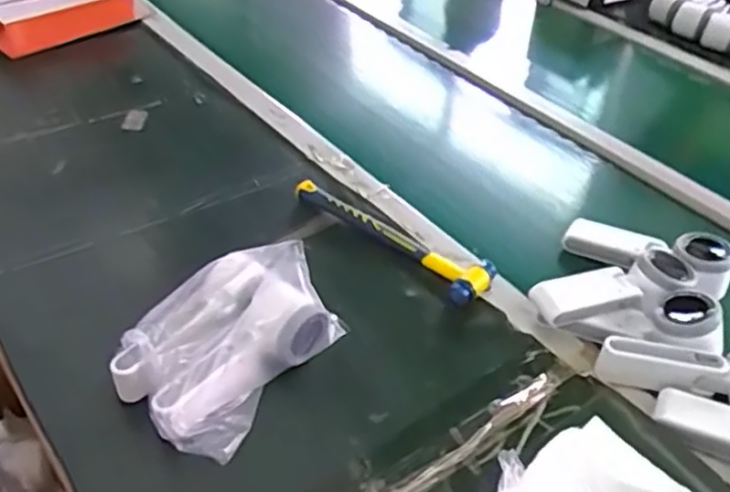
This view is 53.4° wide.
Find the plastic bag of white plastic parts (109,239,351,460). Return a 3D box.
[{"bbox_3d":[-0.115,0.079,0.612,0.117,0.084,0.183,25,44,23],"label":"plastic bag of white plastic parts"}]

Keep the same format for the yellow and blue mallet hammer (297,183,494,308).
[{"bbox_3d":[0.030,-0.012,0.777,0.238,0.029,0.059,34,48,30],"label":"yellow and blue mallet hammer"}]

